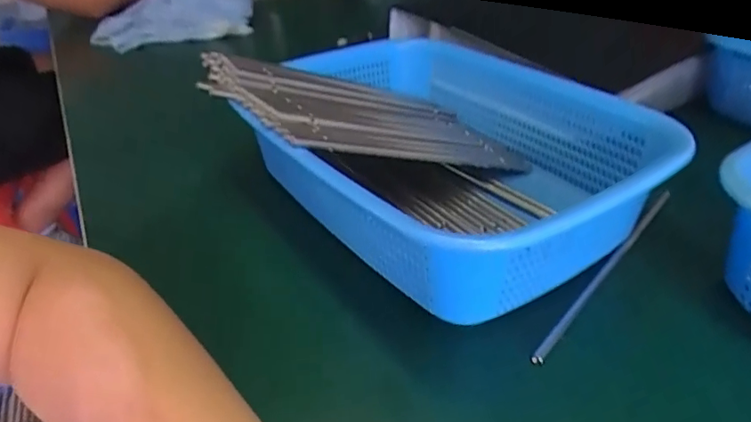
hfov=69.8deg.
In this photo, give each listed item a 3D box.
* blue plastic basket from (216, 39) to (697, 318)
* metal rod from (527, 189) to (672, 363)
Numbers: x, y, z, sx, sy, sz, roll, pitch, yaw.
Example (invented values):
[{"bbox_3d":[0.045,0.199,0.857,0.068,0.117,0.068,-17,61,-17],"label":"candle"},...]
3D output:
[{"bbox_3d":[0.038,-0.039,0.362,0.193,0.083,0.272,-27,42,-31],"label":"blue plastic basket"},{"bbox_3d":[0.143,0.033,0.328,0.006,0.008,0.186,25,44,34],"label":"metal rod"}]

